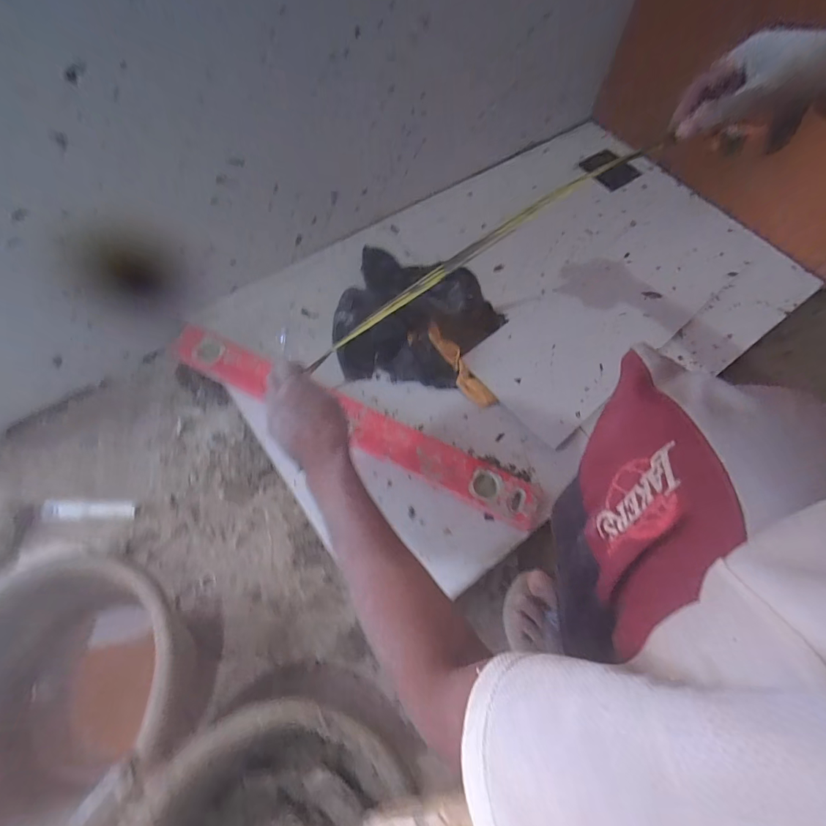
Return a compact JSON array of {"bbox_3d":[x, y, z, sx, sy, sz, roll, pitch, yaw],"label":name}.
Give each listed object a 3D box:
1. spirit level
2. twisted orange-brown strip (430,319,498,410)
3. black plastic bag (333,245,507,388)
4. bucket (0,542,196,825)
[{"bbox_3d":[-0.097,0.010,0.605,0.572,0.023,0.069,24,66,9],"label":"spirit level"},{"bbox_3d":[0.072,-0.072,0.638,0.036,0.019,0.151,-36,91,-18],"label":"twisted orange-brown strip"},{"bbox_3d":[0.017,-0.170,0.679,0.259,0.051,0.251,7,64,0],"label":"black plastic bag"},{"bbox_3d":[-0.353,0.301,0.458,0.230,0.181,0.231,1,65,-1],"label":"bucket"}]

